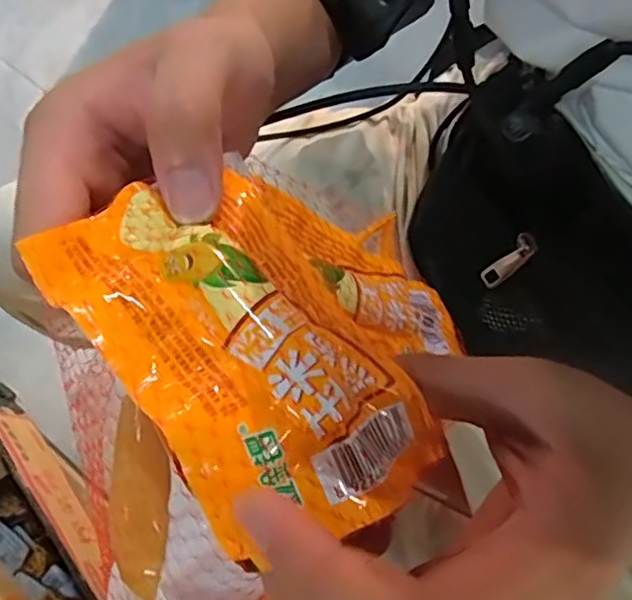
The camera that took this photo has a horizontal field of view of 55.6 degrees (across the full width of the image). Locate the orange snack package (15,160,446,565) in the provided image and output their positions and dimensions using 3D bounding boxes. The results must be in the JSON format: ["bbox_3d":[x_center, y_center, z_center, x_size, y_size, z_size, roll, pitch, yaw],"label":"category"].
[{"bbox_3d":[-0.020,0.013,0.166,0.065,0.028,0.113,-33,73,-23],"label":"orange snack package"}]

